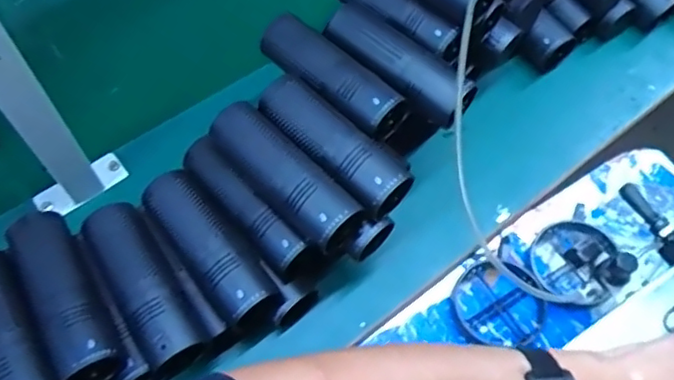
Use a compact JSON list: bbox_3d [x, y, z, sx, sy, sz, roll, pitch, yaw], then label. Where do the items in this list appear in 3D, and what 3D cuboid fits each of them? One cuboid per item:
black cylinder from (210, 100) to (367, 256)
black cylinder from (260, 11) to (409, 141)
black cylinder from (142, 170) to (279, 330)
[{"bbox_3d":[-0.049,-0.012,0.561,0.055,0.049,0.164,-40,71,-20],"label":"black cylinder"},{"bbox_3d":[-0.008,-0.110,0.614,0.159,0.048,0.060,37,67,15],"label":"black cylinder"},{"bbox_3d":[-0.122,0.055,0.581,0.055,0.050,0.157,-35,69,-18],"label":"black cylinder"}]

